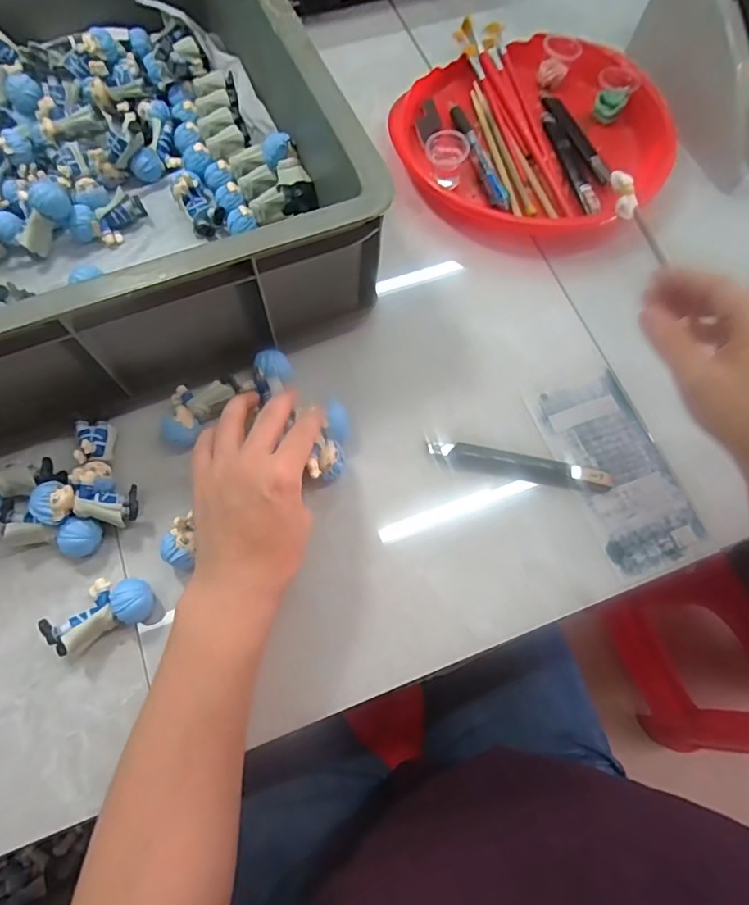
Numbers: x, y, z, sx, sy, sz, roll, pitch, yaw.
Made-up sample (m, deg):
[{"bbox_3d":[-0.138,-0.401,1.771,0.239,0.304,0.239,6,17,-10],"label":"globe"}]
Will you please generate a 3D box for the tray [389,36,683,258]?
[{"bbox_3d":[0.150,-0.300,0.489,0.244,0.036,0.243,41,74,12],"label":"tray"}]

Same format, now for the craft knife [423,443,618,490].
[{"bbox_3d":[0.109,0.010,0.388,0.133,0.010,0.020,8,70,1],"label":"craft knife"}]

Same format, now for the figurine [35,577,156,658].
[{"bbox_3d":[-0.174,0.101,0.331,0.060,0.025,0.035,-28,73,-11],"label":"figurine"}]

